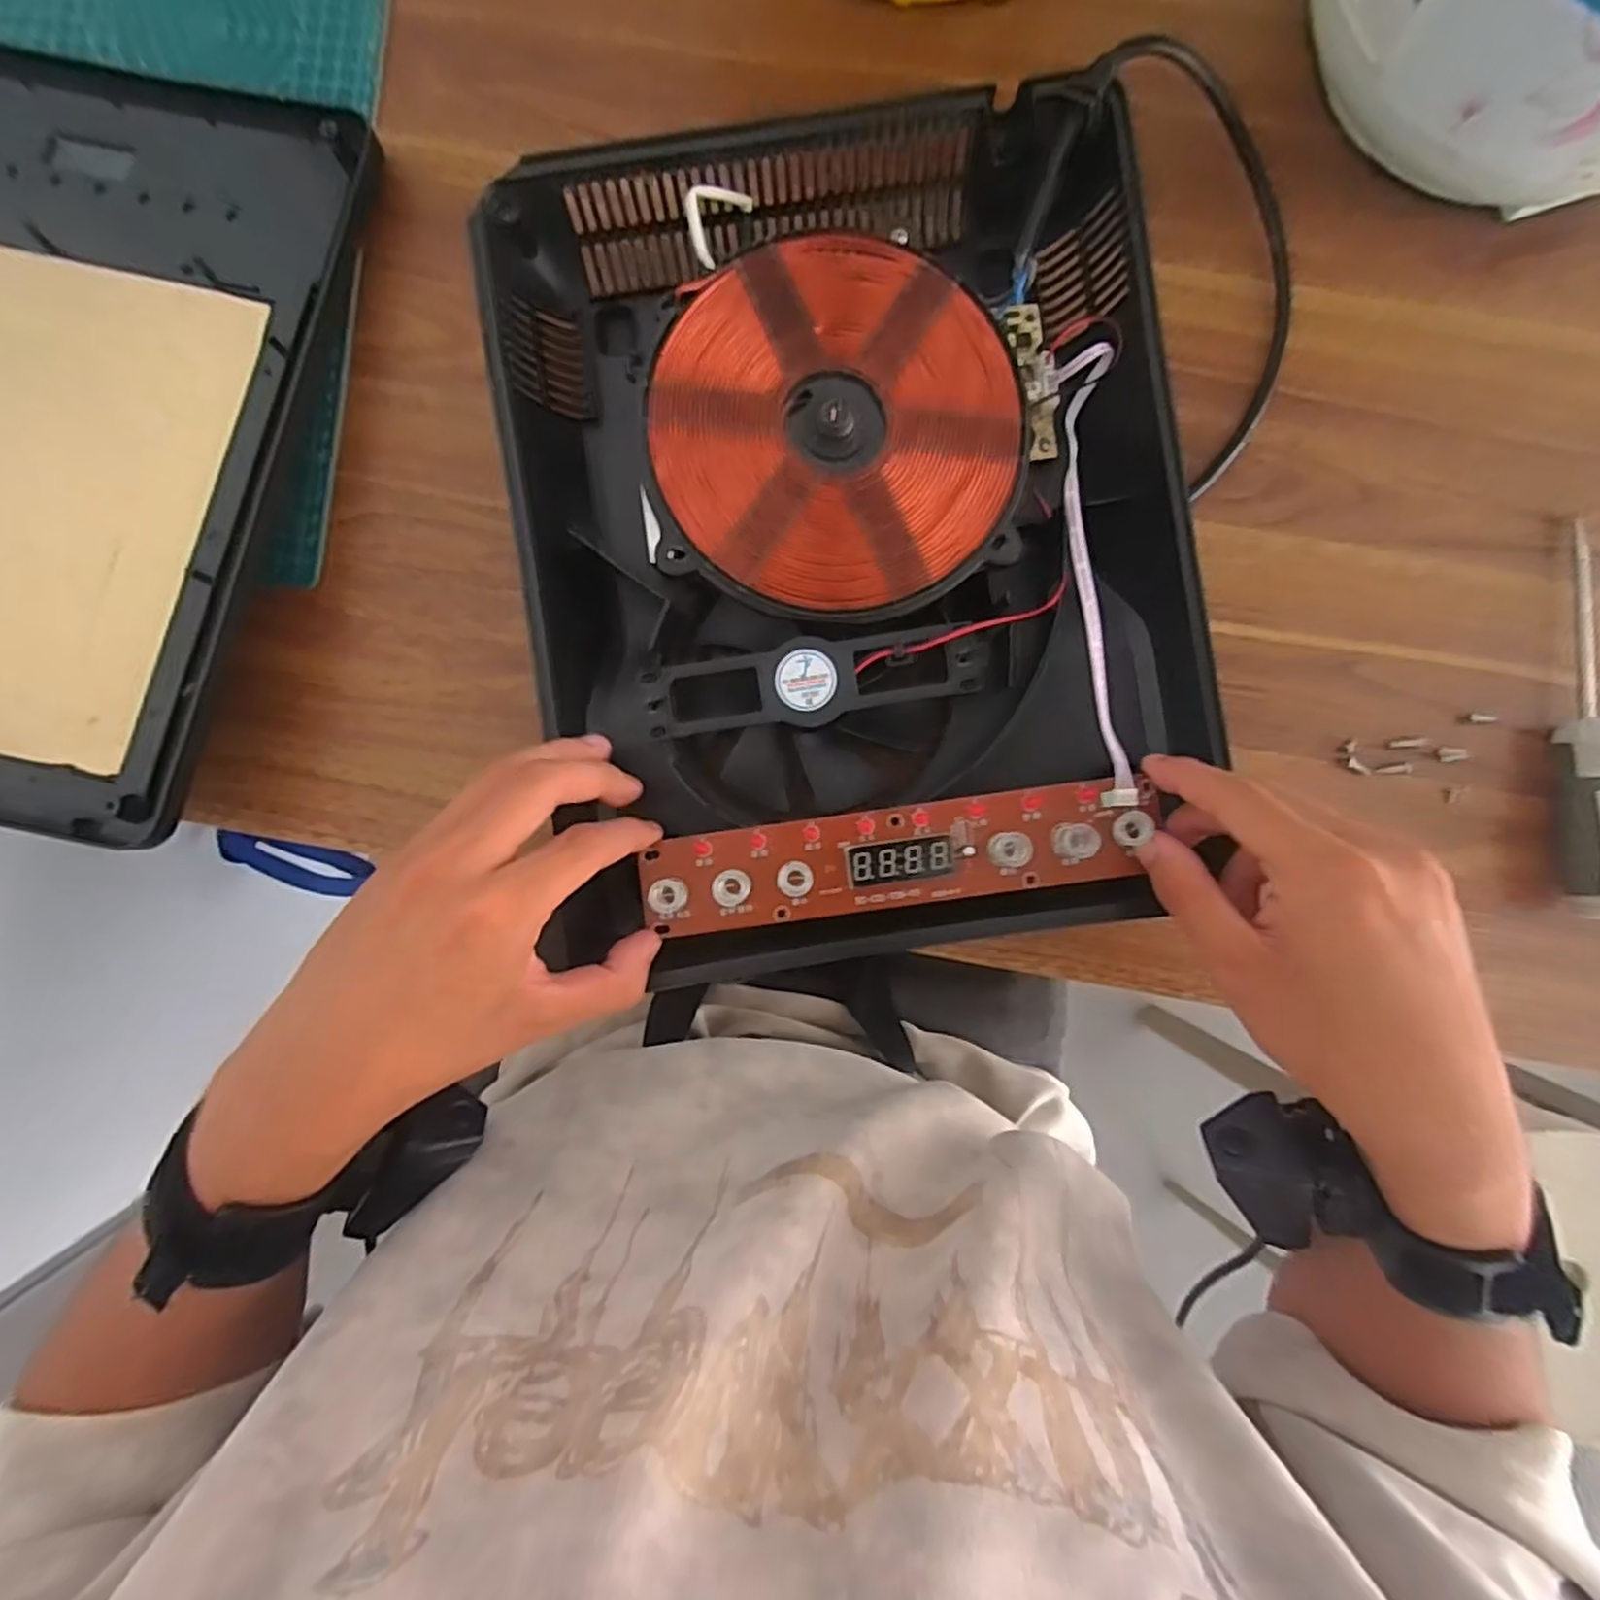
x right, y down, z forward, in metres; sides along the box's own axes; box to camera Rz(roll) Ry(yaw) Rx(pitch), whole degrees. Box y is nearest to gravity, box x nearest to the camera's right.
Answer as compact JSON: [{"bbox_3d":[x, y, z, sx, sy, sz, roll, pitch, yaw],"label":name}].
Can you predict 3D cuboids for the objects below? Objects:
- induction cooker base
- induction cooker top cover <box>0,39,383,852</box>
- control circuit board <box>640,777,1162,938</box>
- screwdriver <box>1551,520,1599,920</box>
[{"bbox_3d":[0.024,-0.109,0.317,0.280,0.057,0.345,-4,85,-2],"label":"induction cooker base"},{"bbox_3d":[-0.369,-0.179,0.331,0.287,0.021,0.355,11,85,-1],"label":"induction cooker top cover"},{"bbox_3d":[0.038,0.024,0.291,0.201,0.020,0.040,-8,85,2],"label":"control circuit board"},{"bbox_3d":[0.359,-0.036,0.335,0.018,0.027,0.177,3,89,0],"label":"screwdriver"}]

